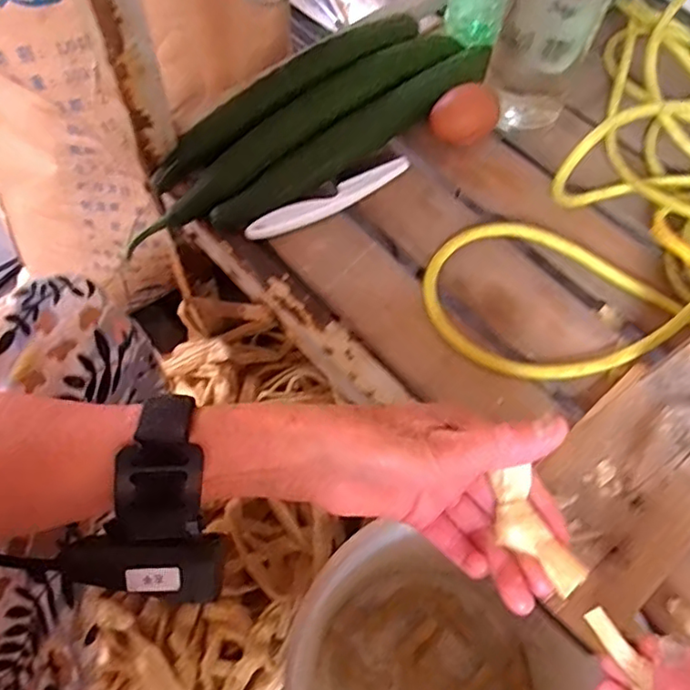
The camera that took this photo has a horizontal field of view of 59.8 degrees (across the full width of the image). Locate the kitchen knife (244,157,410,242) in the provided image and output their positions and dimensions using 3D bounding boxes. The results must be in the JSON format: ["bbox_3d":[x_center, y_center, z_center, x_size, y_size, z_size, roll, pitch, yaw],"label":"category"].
[{"bbox_3d":[-0.010,-0.109,0.448,0.136,0.012,0.018,-29,68,-15],"label":"kitchen knife"}]

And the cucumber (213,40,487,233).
[{"bbox_3d":[0.013,-0.161,0.466,0.263,0.026,0.033,-37,71,-18],"label":"cucumber"}]

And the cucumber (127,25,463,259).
[{"bbox_3d":[-0.027,-0.169,0.462,0.311,0.029,0.036,-39,71,-18],"label":"cucumber"}]

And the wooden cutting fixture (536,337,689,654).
[{"bbox_3d":[0.158,0.073,0.317,0.150,0.087,0.083,-38,71,-18],"label":"wooden cutting fixture"}]

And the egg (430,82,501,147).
[{"bbox_3d":[0.094,-0.178,0.472,0.048,0.036,0.040,18,65,7],"label":"egg"}]

